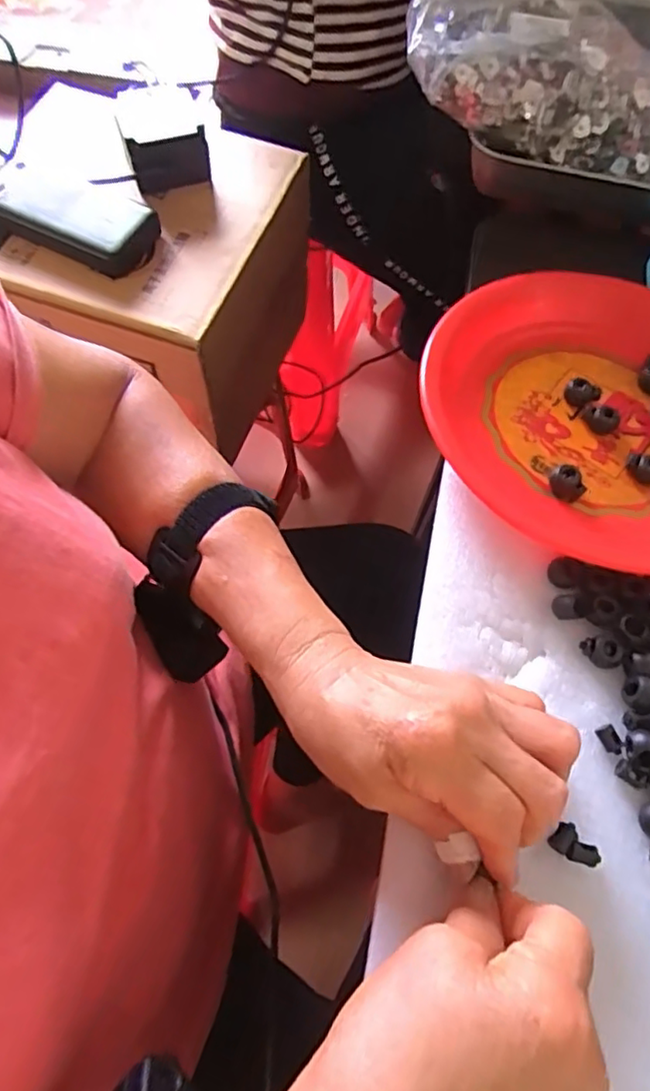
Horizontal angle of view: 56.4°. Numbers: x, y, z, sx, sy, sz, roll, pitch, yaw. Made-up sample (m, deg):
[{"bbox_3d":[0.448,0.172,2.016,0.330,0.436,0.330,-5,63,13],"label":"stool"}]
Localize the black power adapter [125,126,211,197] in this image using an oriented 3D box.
[{"bbox_3d":[-0.145,-0.362,0.575,0.073,0.048,0.029,-18,68,-10],"label":"black power adapter"}]

